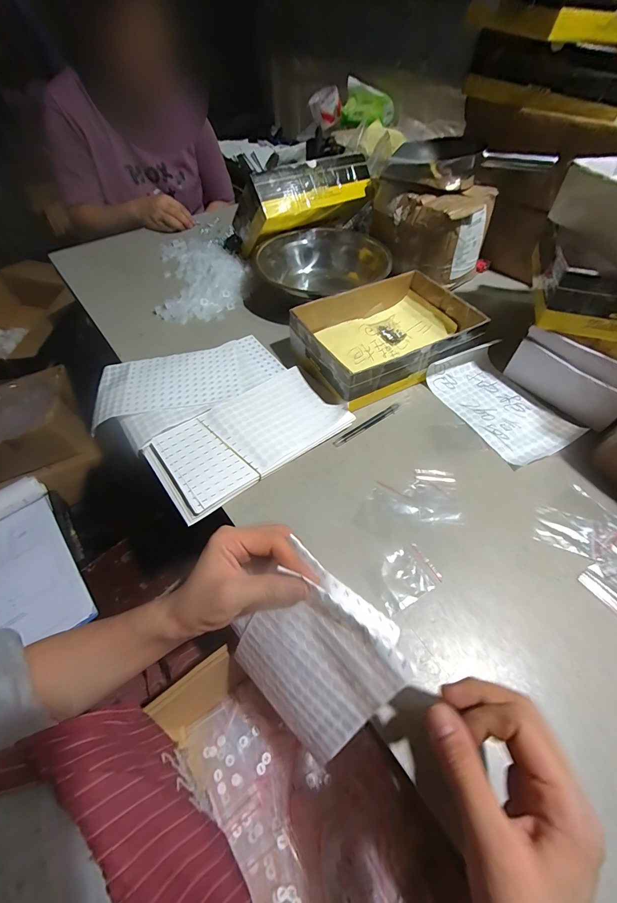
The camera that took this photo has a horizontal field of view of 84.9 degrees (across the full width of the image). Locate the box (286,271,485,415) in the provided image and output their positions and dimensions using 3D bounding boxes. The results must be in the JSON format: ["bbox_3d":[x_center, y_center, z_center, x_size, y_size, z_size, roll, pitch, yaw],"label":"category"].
[{"bbox_3d":[0.118,-0.186,0.533,0.256,0.065,0.185,-25,58,-16],"label":"box"}]

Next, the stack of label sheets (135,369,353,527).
[{"bbox_3d":[-0.079,-0.024,0.441,0.238,0.014,0.134,-32,60,-20],"label":"stack of label sheets"}]

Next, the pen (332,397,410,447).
[{"bbox_3d":[0.091,-0.042,0.471,0.137,0.005,0.013,-30,60,-19],"label":"pen"}]

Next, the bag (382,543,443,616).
[{"bbox_3d":[0.099,0.129,0.350,0.066,0.004,0.049,-24,58,-16],"label":"bag"}]

